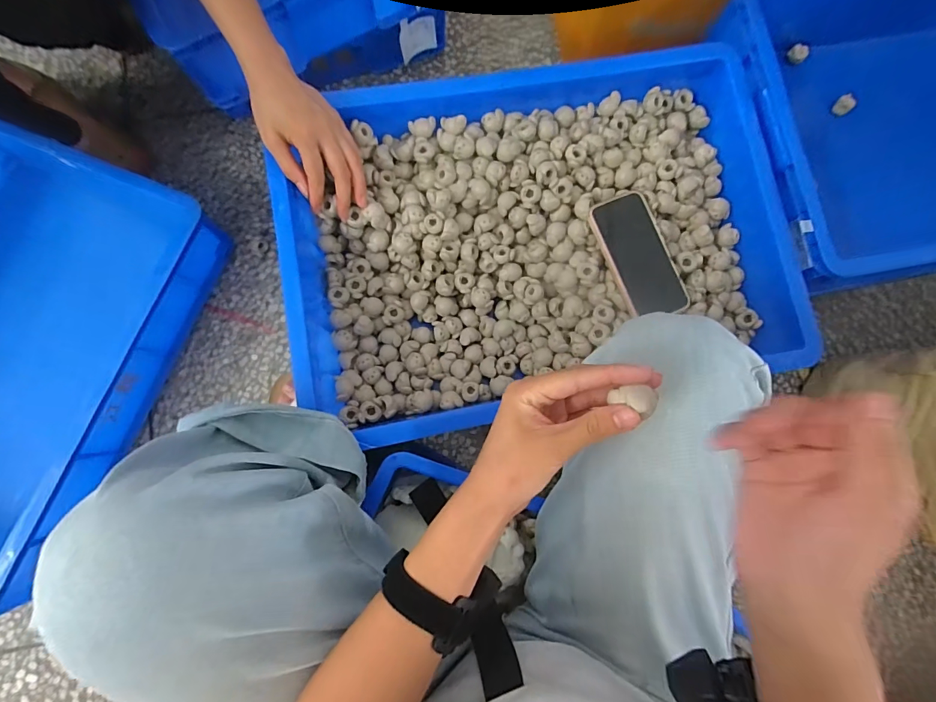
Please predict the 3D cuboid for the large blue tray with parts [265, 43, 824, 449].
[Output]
[{"bbox_3d":[0.080,-0.134,0.539,0.613,0.106,0.443,-14,83,-5],"label":"large blue tray with parts"}]

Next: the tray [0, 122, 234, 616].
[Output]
[{"bbox_3d":[-0.681,0.009,0.597,0.417,0.123,0.597,24,81,0],"label":"tray"}]

